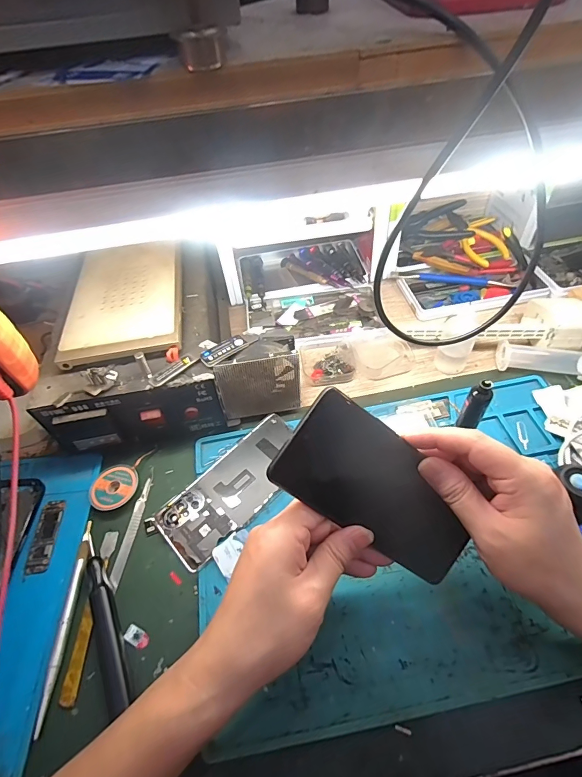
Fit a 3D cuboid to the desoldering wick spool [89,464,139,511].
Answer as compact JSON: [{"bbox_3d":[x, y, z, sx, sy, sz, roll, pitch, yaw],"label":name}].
[{"bbox_3d":[-0.169,0.095,0.371,0.042,0.011,0.045,-3,51,3],"label":"desoldering wick spool"}]

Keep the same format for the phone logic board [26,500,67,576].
[{"bbox_3d":[-0.221,0.132,0.348,0.020,0.004,0.064,-7,51,-1],"label":"phone logic board"}]

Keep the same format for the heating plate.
[{"bbox_3d":[-0.174,-0.098,0.407,0.112,0.012,0.184,-11,51,-3],"label":"heating plate"}]

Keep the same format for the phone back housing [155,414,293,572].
[{"bbox_3d":[-0.050,0.090,0.365,0.065,0.006,0.151,35,62,29],"label":"phone back housing"}]

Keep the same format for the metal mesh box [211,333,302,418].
[{"bbox_3d":[-0.031,-0.008,0.390,0.079,0.083,0.034,-9,51,-2],"label":"metal mesh box"}]

